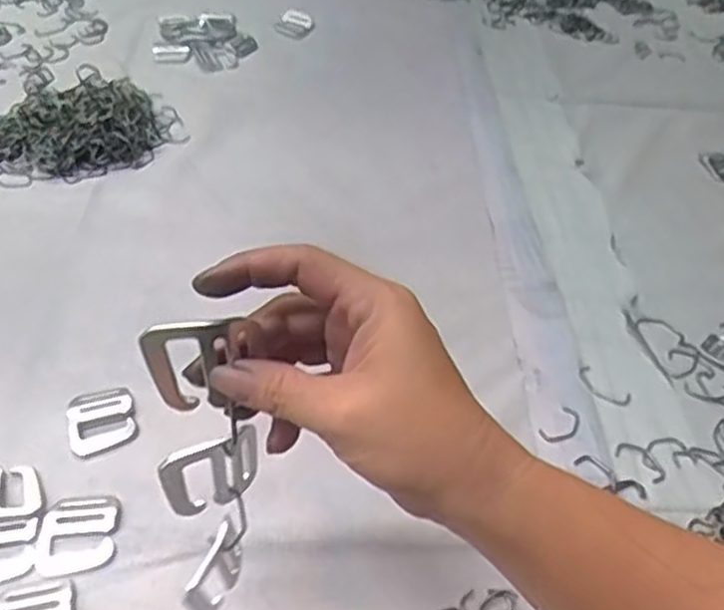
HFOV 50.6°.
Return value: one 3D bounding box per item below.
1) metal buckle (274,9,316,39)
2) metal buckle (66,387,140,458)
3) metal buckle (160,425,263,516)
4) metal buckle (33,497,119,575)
[{"bbox_3d":[-0.078,-0.331,0.899,0.044,0.005,0.059,18,45,13],"label":"metal buckle"},{"bbox_3d":[-0.160,0.071,0.470,0.039,0.006,0.044,-12,46,-17],"label":"metal buckle"},{"bbox_3d":[-0.063,0.070,0.326,0.043,0.038,0.011,-17,48,-22],"label":"metal buckle"},{"bbox_3d":[-0.154,0.124,0.414,0.040,0.004,0.043,-1,44,-7],"label":"metal buckle"}]

